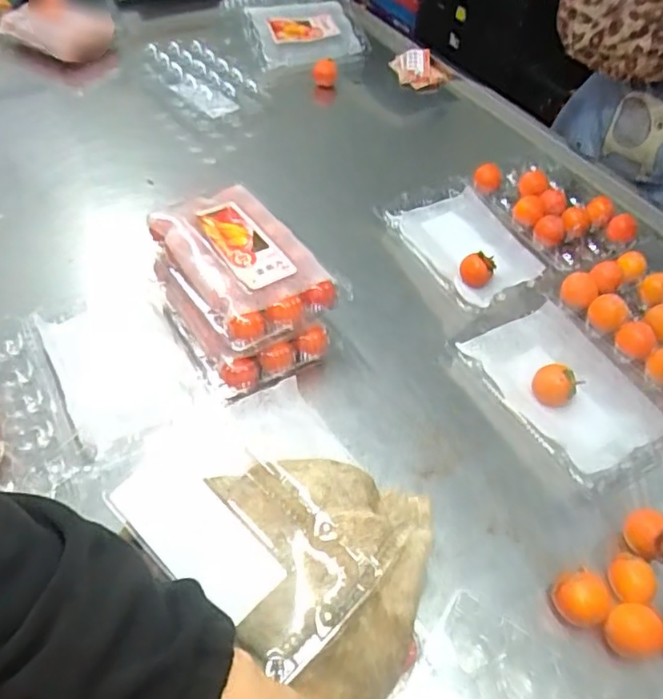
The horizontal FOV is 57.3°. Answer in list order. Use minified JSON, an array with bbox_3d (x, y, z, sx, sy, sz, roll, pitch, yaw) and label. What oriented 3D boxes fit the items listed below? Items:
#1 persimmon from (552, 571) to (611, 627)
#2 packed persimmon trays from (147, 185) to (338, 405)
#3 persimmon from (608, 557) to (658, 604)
[{"bbox_3d":[0.217,0.218,0.528,0.040,0.032,0.042,1,51,-2],"label":"persimmon"},{"bbox_3d":[-0.111,-0.070,0.696,0.147,0.108,0.231,-27,57,-23],"label":"packed persimmon trays"},{"bbox_3d":[0.265,0.208,0.538,0.033,0.035,0.037,-17,54,-16],"label":"persimmon"}]

